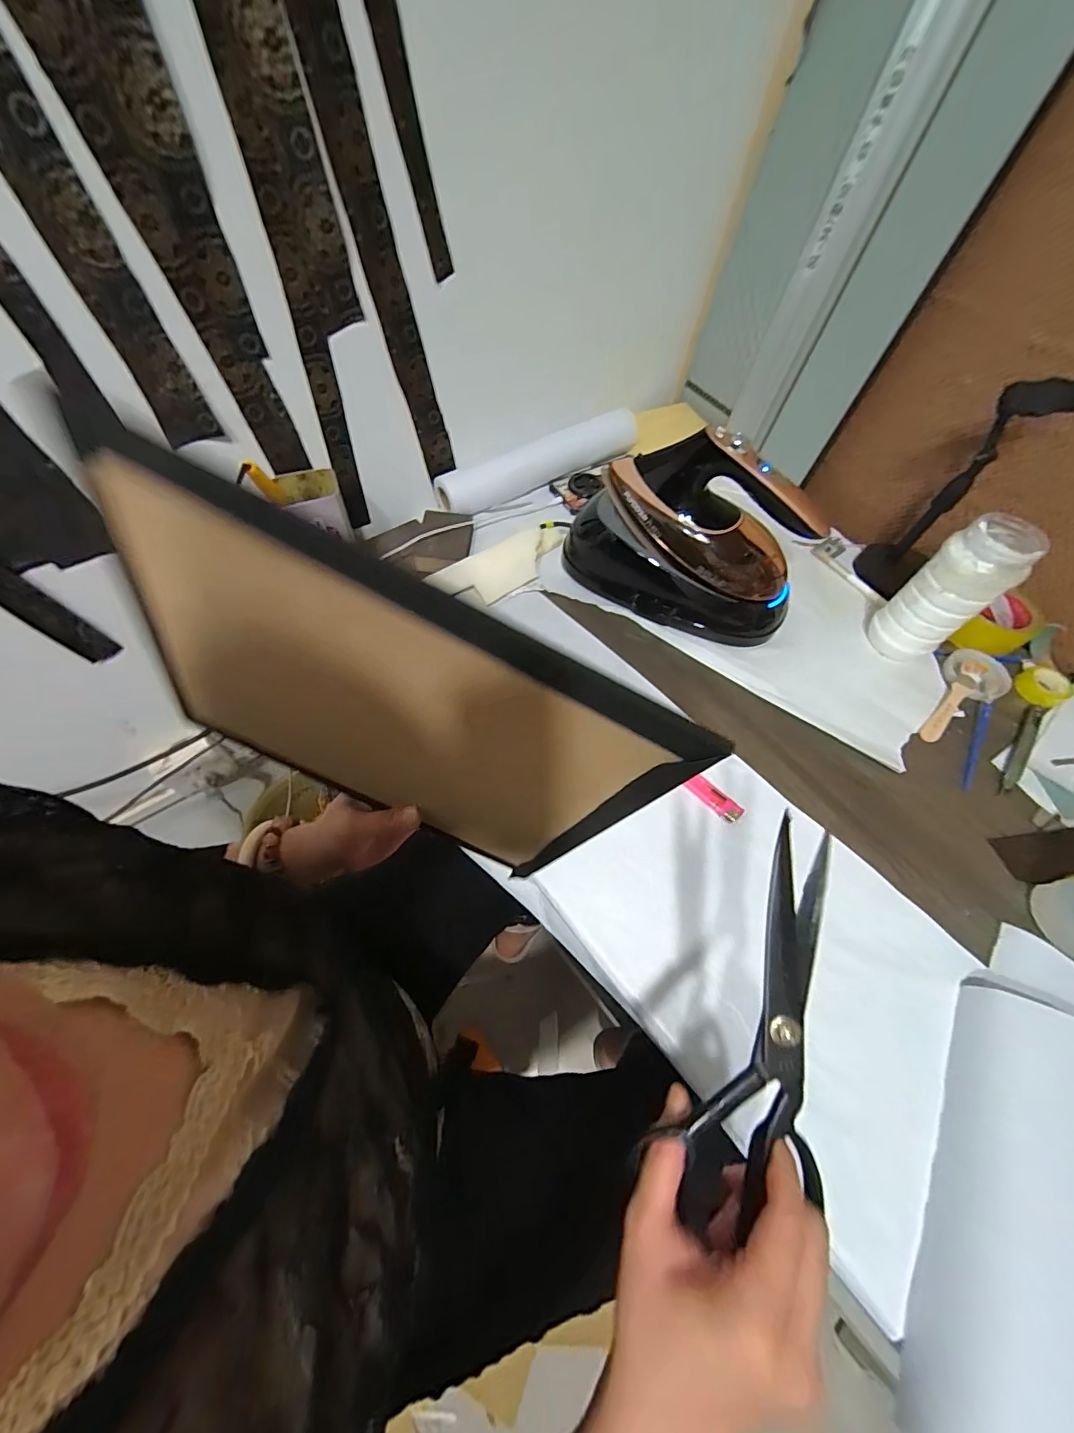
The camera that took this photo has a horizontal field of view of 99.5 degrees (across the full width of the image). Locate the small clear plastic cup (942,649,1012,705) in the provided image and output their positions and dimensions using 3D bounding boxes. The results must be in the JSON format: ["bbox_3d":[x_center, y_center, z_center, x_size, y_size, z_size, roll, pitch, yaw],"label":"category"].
[{"bbox_3d":[0.557,-0.053,0.576,0.082,0.017,0.067,-34,67,-20],"label":"small clear plastic cup"}]

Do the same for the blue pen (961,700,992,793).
[{"bbox_3d":[0.511,0.034,0.525,0.015,0.010,0.128,30,63,13],"label":"blue pen"}]

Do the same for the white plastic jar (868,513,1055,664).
[{"bbox_3d":[0.480,-0.139,0.539,0.079,0.171,0.076,1,60,-3],"label":"white plastic jar"}]

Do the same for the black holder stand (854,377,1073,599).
[{"bbox_3d":[0.508,-0.264,0.566,0.079,0.265,0.075,41,66,18],"label":"black holder stand"}]

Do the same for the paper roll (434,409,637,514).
[{"bbox_3d":[0.002,-0.400,0.715,0.341,0.067,0.059,-27,65,-17],"label":"paper roll"}]

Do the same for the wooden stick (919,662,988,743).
[{"bbox_3d":[0.511,-0.019,0.557,0.024,0.006,0.142,38,71,24],"label":"wooden stick"}]

